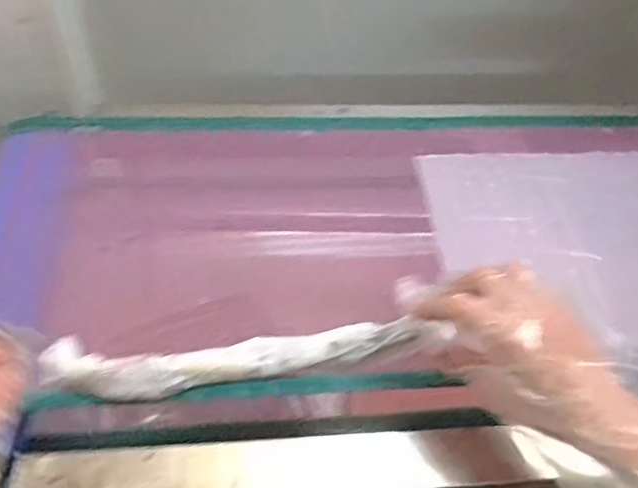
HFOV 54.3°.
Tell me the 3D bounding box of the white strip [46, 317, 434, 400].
[{"bbox_3d":[-0.053,0.074,0.425,0.249,0.016,0.039,-5,55,-12],"label":"white strip"}]

